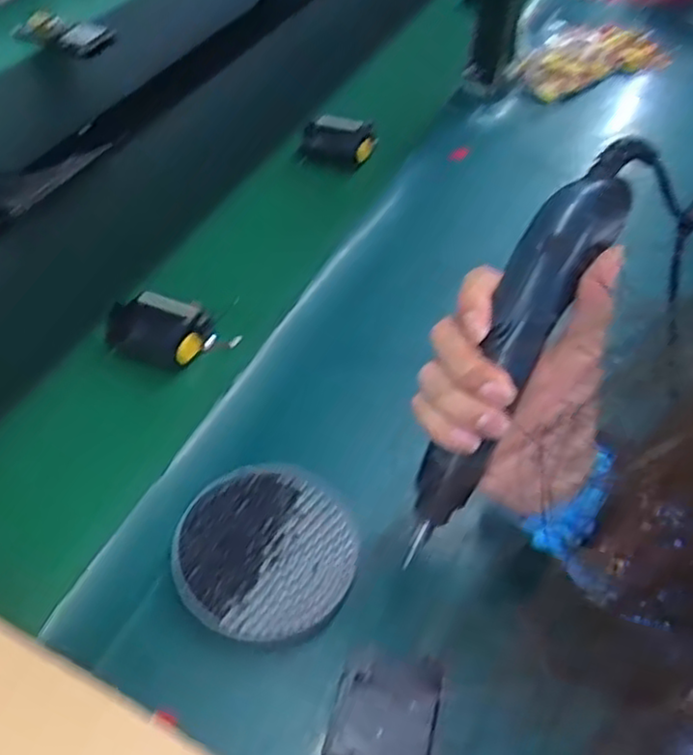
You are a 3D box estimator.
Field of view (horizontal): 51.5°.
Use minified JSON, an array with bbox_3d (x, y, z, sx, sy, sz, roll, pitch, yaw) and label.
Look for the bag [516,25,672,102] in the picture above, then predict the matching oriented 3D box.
[{"bbox_3d":[0.291,-0.389,0.865,0.209,0.035,0.094,-25,55,-23],"label":"bag"}]

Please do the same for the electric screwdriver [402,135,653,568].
[{"bbox_3d":[0.082,-0.010,0.369,0.035,0.238,0.038,29,11,19],"label":"electric screwdriver"}]

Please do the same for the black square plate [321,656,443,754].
[{"bbox_3d":[0.023,0.192,0.417,0.058,0.016,0.077,15,50,8],"label":"black square plate"}]

